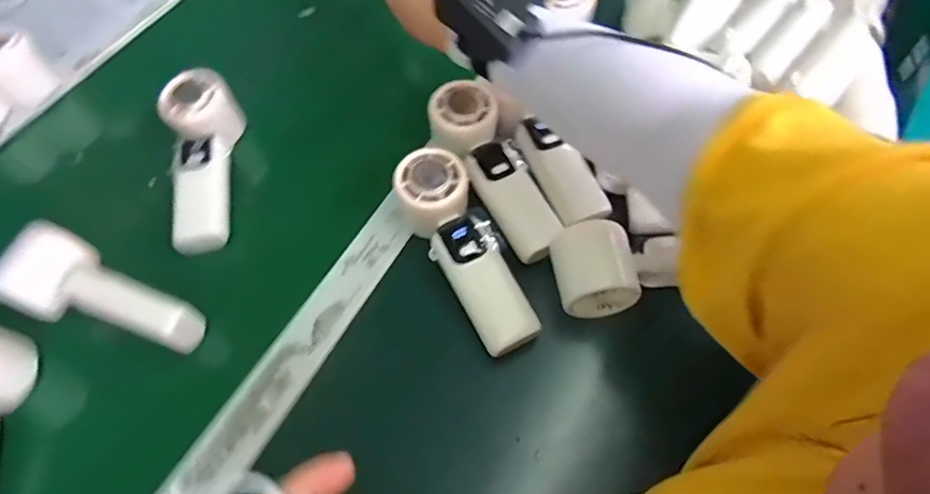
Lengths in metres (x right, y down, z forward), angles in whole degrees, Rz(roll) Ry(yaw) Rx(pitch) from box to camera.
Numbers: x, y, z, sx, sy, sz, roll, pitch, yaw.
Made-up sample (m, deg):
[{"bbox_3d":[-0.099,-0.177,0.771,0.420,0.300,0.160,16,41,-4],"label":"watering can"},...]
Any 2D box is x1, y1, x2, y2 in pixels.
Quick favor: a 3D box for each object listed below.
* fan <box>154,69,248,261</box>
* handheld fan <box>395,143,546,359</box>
[{"bbox_3d":[-0.230,-0.080,0.462,0.061,0.048,0.170,-15,59,-5],"label":"fan"},{"bbox_3d":[-0.001,0.003,0.409,0.051,0.047,0.166,-26,73,-11],"label":"handheld fan"}]

